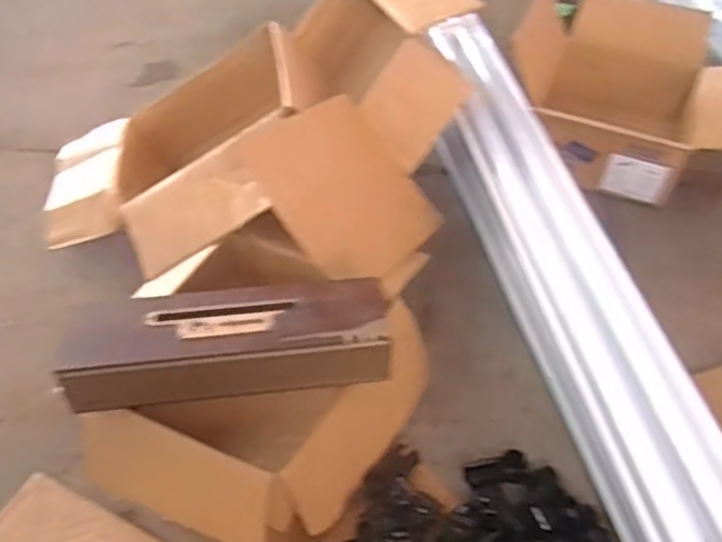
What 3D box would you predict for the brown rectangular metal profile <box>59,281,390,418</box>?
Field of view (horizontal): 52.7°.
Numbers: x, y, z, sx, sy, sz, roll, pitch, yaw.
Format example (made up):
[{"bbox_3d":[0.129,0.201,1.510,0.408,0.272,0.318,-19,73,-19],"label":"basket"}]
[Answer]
[{"bbox_3d":[-0.157,0.079,0.862,0.373,0.066,0.111,-4,45,-6],"label":"brown rectangular metal profile"}]

